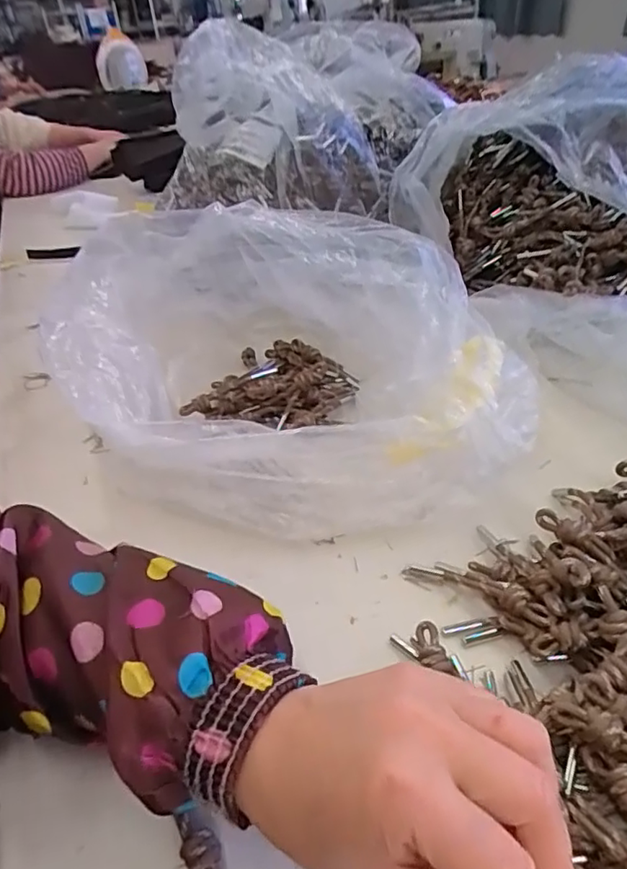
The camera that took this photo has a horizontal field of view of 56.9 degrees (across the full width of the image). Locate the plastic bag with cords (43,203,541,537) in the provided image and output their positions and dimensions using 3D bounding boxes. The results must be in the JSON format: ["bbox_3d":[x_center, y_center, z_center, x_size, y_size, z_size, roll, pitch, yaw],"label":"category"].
[{"bbox_3d":[-0.029,-0.065,0.474,0.399,0.147,0.246,14,42,24],"label":"plastic bag with cords"}]

